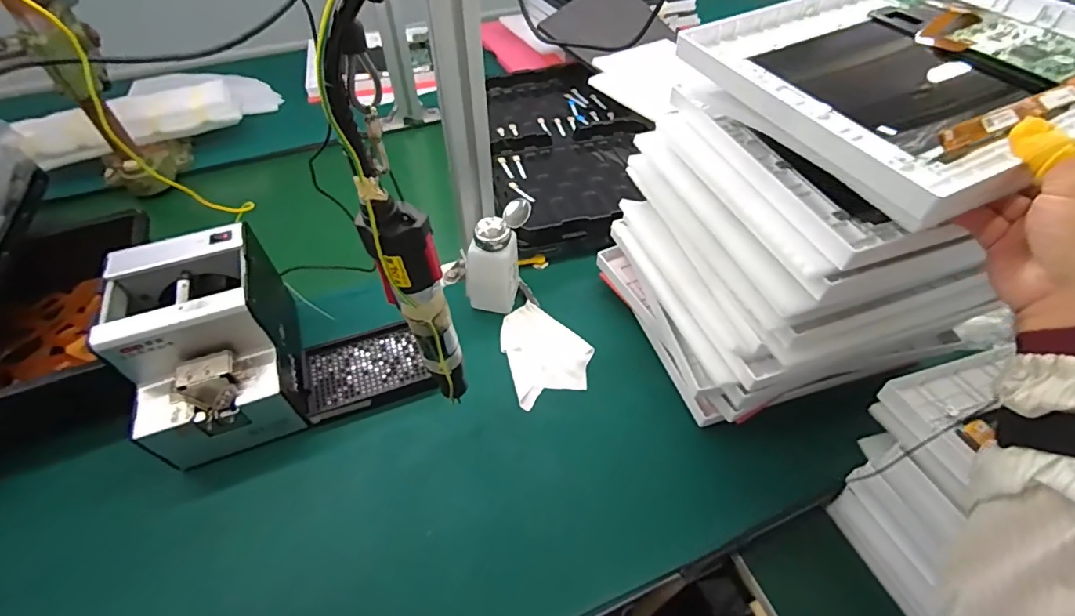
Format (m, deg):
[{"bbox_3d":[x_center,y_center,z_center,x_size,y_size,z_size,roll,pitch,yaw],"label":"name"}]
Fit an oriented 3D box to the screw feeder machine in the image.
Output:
[{"bbox_3d":[-0.323,0.039,0.489,0.132,0.156,0.174,-17,51,-13],"label":"screw feeder machine"}]

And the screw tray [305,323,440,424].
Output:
[{"bbox_3d":[-0.190,0.069,0.541,0.131,0.012,0.100,-14,51,-11],"label":"screw tray"}]

